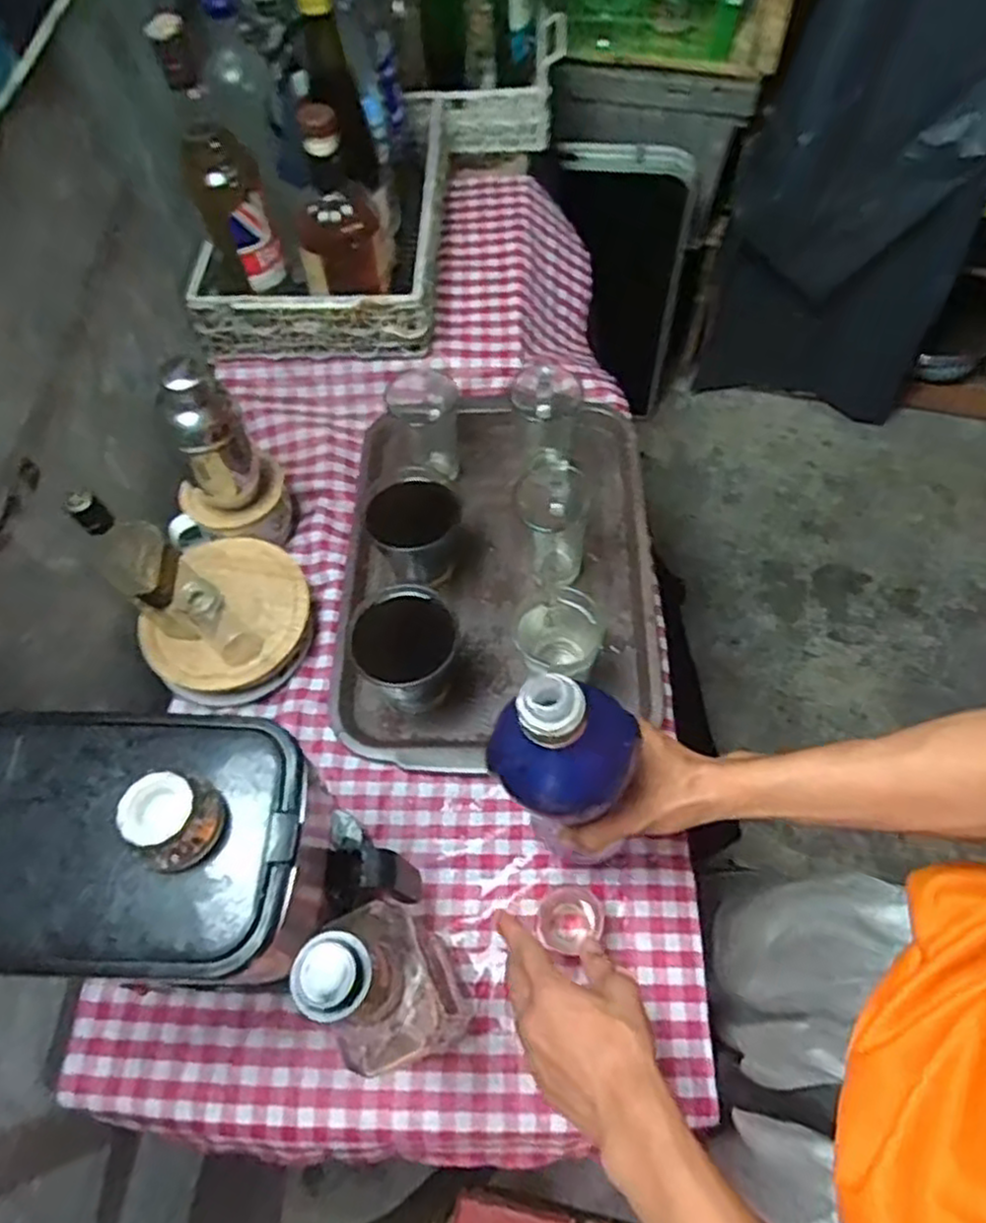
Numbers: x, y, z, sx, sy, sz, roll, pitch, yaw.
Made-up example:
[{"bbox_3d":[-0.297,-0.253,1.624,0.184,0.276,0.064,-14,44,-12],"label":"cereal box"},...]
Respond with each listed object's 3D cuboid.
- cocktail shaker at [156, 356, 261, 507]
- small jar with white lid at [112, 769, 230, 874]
[{"bbox_3d":[-0.248,-0.153,0.639,0.060,0.132,0.050,-29,64,-12],"label":"cocktail shaker"},{"bbox_3d":[-0.160,0.103,0.369,0.040,0.034,0.040,-1,61,2],"label":"small jar with white lid"}]

